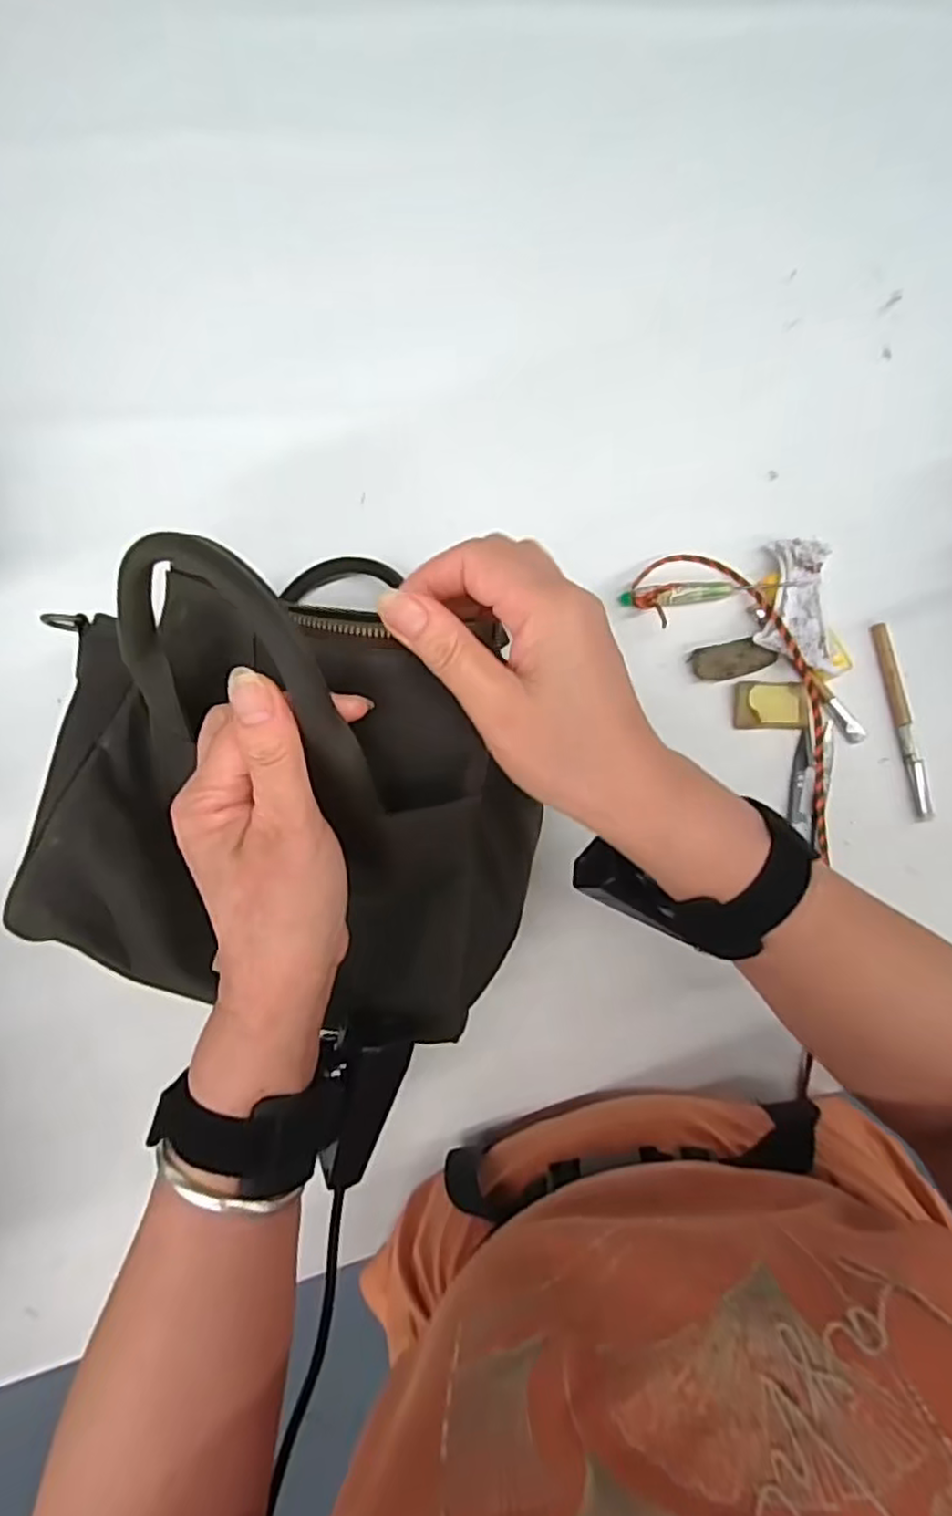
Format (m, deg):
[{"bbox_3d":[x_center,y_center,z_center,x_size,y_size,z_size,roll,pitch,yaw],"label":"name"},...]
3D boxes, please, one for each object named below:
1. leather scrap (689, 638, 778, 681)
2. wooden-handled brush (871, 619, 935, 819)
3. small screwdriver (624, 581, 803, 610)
[{"bbox_3d":[0.168,-0.064,0.445,0.050,0.011,0.023,-9,85,0],"label":"leather scrap"},{"bbox_3d":[0.277,-0.025,0.444,0.010,0.005,0.129,-10,85,0],"label":"wooden-handled brush"},{"bbox_3d":[0.151,-0.109,0.449,0.109,0.013,0.015,-7,85,0],"label":"small screwdriver"}]

